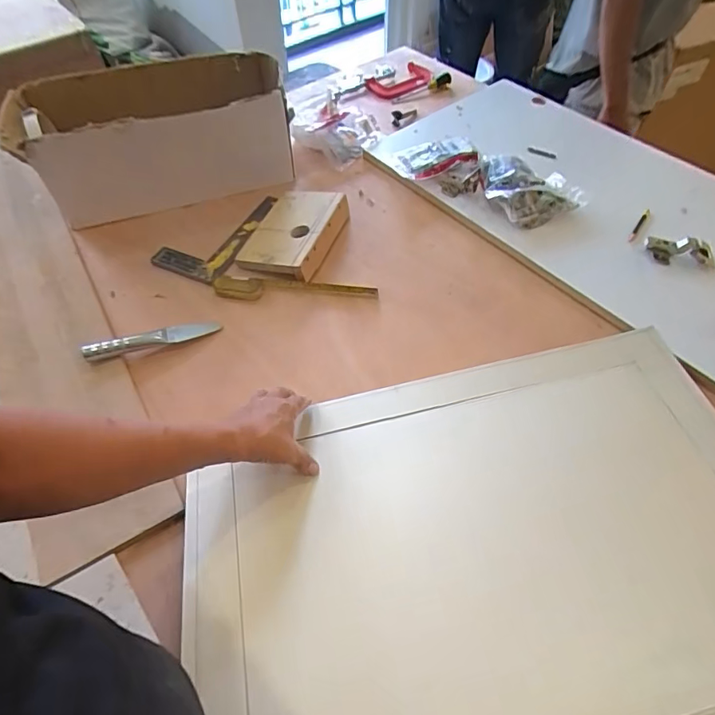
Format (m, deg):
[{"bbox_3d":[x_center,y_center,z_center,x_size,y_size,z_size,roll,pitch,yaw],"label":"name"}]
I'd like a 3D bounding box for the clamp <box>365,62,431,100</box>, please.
[{"bbox_3d":[0.108,-0.688,1.189,0.156,0.050,0.074,-23,58,-14],"label":"clamp"}]

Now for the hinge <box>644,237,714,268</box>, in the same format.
[{"bbox_3d":[0.553,-0.182,0.808,0.110,0.030,0.039,8,56,7],"label":"hinge"}]

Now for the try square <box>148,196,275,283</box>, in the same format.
[{"bbox_3d":[-0.246,-0.233,0.887,0.135,0.024,0.244,26,60,18],"label":"try square"}]

